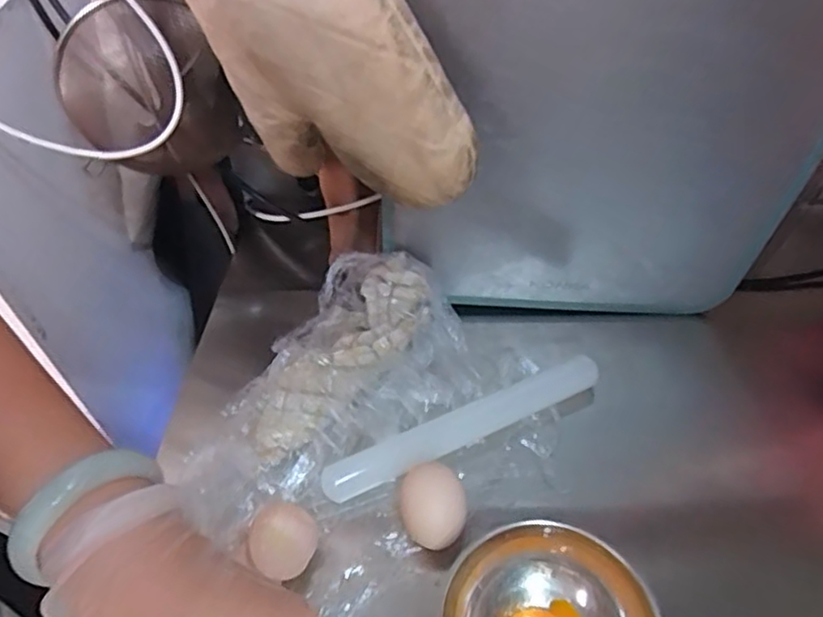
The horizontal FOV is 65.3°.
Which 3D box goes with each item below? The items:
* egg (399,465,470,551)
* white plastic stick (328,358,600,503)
[{"bbox_3d":[0.013,0.129,0.416,0.041,0.037,0.052,-16,50,-13],"label":"egg"},{"bbox_3d":[0.039,0.082,0.459,0.212,0.025,0.023,-20,51,-16],"label":"white plastic stick"}]

